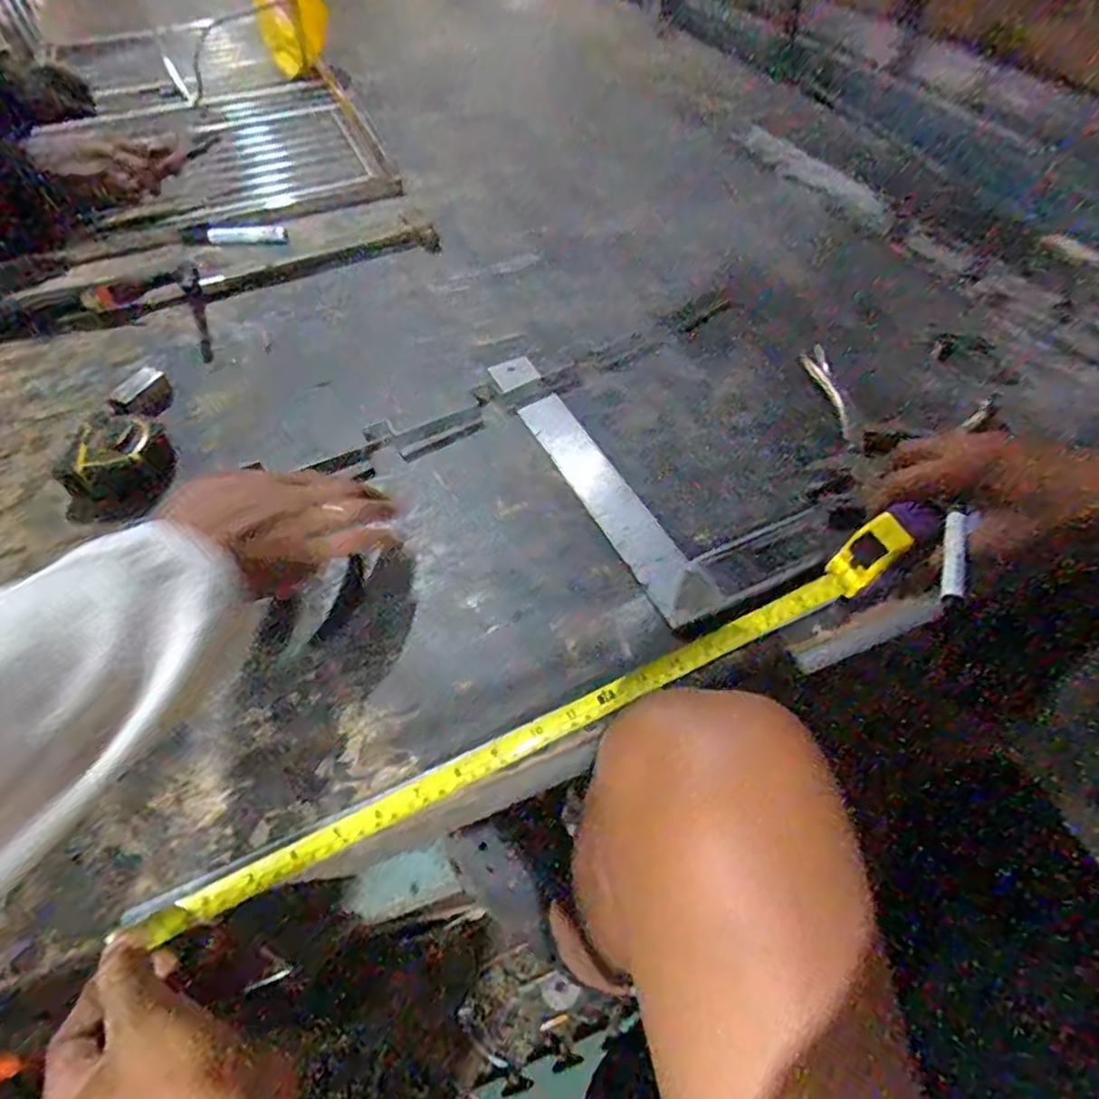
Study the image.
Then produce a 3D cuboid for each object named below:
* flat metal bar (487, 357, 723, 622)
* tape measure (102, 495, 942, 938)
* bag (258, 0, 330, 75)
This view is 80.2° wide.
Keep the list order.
[{"bbox_3d":[0.033,-0.073,0.570,0.048,0.005,0.341,-23,56,-15],"label":"flat metal bar"},{"bbox_3d":[0.013,0.103,0.404,0.514,0.062,0.028,-25,56,-10],"label":"tape measure"},{"bbox_3d":[-0.463,-0.943,1.145,0.053,0.201,0.237,-35,59,-22],"label":"bag"}]

